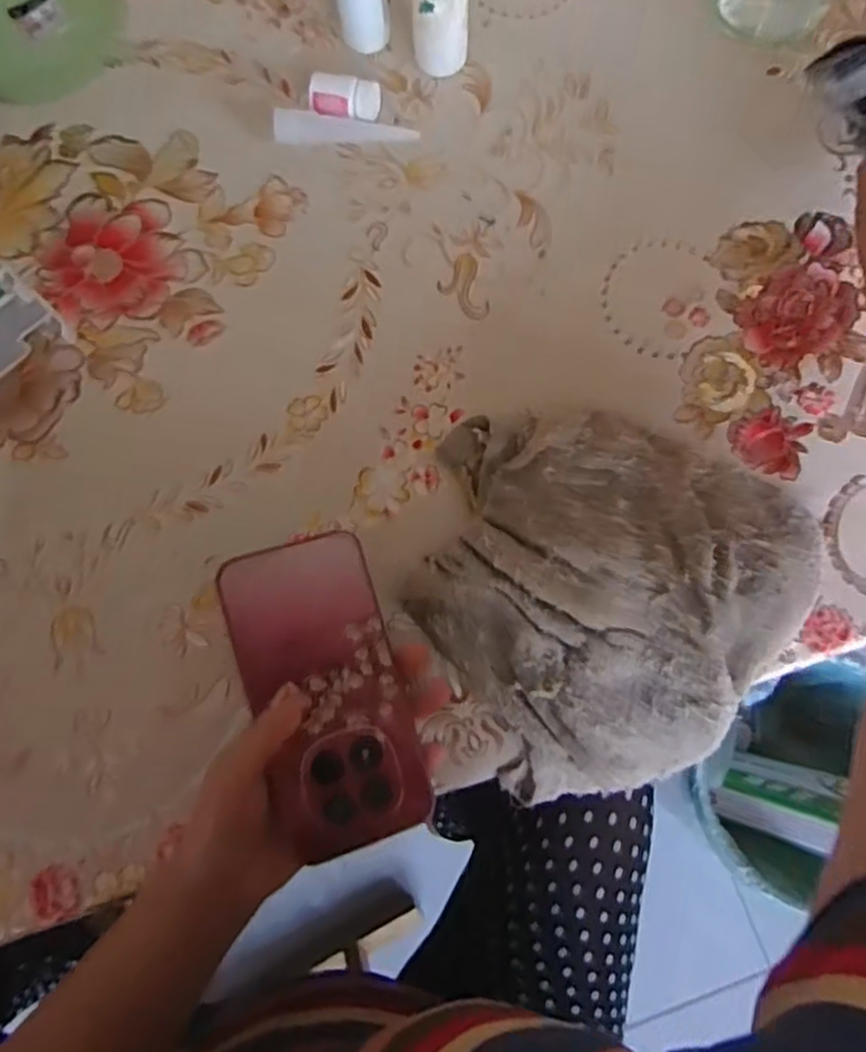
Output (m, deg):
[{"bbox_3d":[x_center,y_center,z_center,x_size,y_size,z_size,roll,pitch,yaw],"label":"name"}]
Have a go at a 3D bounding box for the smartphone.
[{"bbox_3d":[-0.056,0.089,0.389,0.078,0.008,0.162,-15,84,-16],"label":"smartphone"}]

